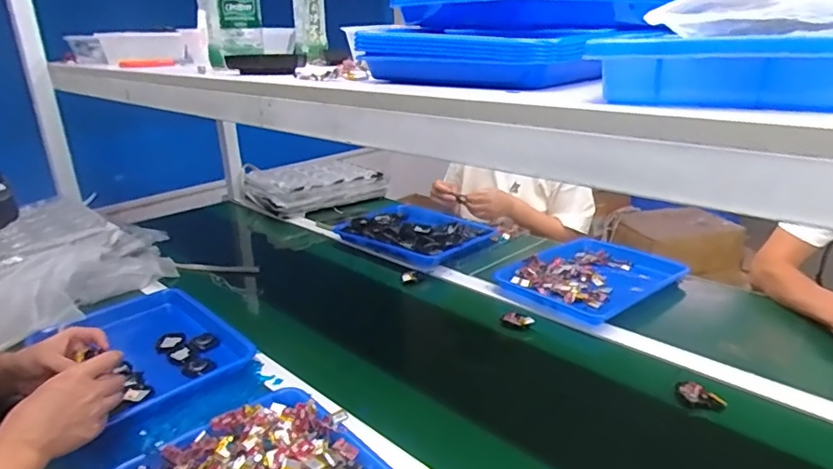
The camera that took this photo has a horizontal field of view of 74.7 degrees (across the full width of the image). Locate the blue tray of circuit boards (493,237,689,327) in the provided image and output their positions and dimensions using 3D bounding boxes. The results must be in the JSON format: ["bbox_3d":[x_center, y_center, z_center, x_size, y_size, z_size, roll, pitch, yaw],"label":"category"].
[{"bbox_3d":[0.352,0.076,1.078,0.345,0.032,0.237,-19,26,-37],"label":"blue tray of circuit boards"}]

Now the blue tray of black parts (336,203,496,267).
[{"bbox_3d":[-0.005,-0.017,1.312,0.272,0.046,0.340,-21,27,-40],"label":"blue tray of black parts"}]

